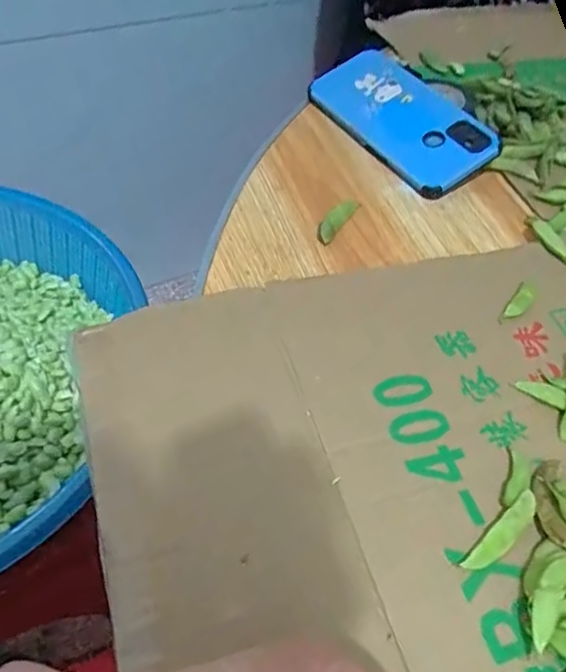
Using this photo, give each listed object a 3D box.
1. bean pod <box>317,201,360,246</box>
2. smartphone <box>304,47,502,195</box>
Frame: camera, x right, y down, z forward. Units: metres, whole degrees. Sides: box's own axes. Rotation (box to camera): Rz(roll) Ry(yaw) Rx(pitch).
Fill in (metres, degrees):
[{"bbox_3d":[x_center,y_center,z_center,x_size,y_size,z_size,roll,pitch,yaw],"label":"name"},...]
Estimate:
[{"bbox_3d":[0.040,-0.085,0.429,0.013,0.010,0.052,29,55,16],"label":"bean pod"},{"bbox_3d":[0.096,-0.180,0.493,0.078,0.011,0.161,-38,64,-7],"label":"smartphone"}]

